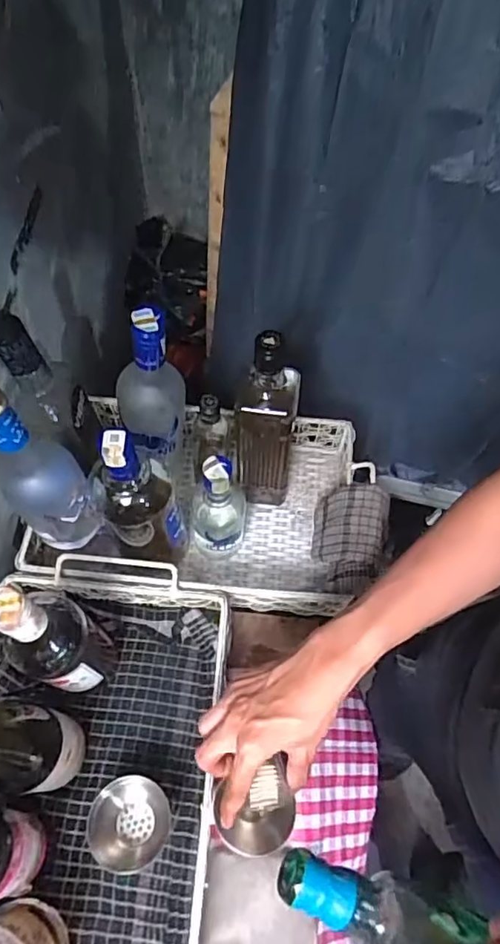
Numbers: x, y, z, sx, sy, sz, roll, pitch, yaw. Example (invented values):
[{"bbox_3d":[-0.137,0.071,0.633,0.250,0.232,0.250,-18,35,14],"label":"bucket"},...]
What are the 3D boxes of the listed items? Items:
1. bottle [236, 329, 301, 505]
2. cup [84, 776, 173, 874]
[{"bbox_3d":[0.019,-0.050,0.644,0.063,0.289,0.064,7,62,1],"label":"bottle"},{"bbox_3d":[-0.114,0.338,0.546,0.070,0.081,0.073,1,62,-2],"label":"cup"}]

